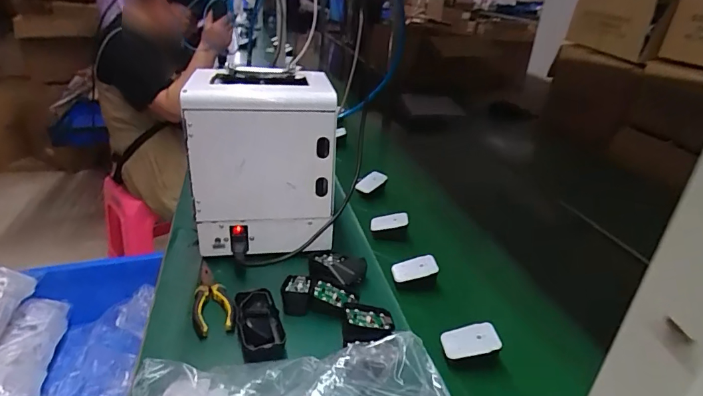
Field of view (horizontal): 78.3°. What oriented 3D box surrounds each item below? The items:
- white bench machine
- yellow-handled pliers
[{"bbox_3d":[-0.137,-0.060,0.700,0.209,0.268,0.155,1,28,-6],"label":"white bench machine"},{"bbox_3d":[-0.200,0.138,0.615,0.053,0.021,0.149,-7,30,-20],"label":"yellow-handled pliers"}]

